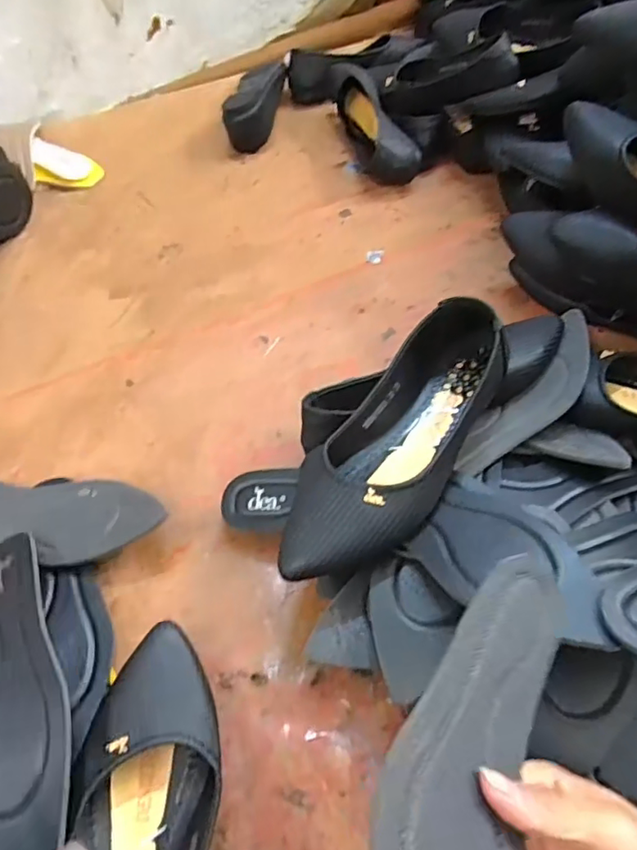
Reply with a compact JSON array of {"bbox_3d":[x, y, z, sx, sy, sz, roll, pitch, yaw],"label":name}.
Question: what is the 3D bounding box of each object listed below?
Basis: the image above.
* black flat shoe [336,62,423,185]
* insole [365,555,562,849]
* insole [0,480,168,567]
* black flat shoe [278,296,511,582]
[{"bbox_3d":[0.081,-0.424,0.813,0.070,0.078,0.222,-12,55,-7],"label":"black flat shoe"},{"bbox_3d":[0.070,0.143,0.242,0.074,0.019,0.240,41,38,-1],"label":"insole"},{"bbox_3d":[-0.245,0.071,0.482,0.230,0.034,0.076,11,56,9],"label":"insole"},{"bbox_3d":[0.063,0.000,0.424,0.100,0.079,0.264,29,60,20],"label":"black flat shoe"}]

